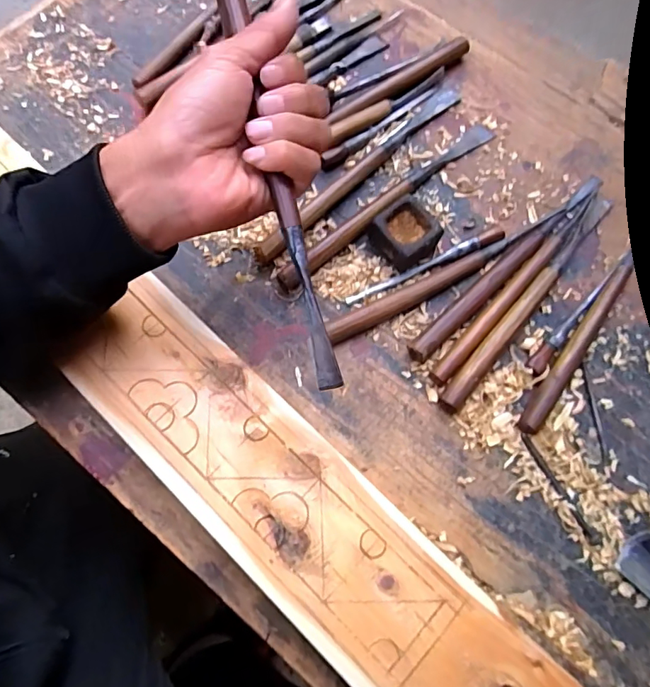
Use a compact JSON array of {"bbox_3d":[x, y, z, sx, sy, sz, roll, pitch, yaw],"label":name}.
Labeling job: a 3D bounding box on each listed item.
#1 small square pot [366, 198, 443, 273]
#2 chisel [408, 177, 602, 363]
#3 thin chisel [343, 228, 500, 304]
[{"bbox_3d":[0.070,-0.093,0.419,0.048,0.027,0.049,-42,77,-13],"label":"small square pot"},{"bbox_3d":[0.160,-0.071,0.416,0.247,0.017,0.023,-42,77,-13],"label":"chisel"},{"bbox_3d":[0.088,-0.066,0.417,0.149,0.008,0.012,-24,74,-9],"label":"thin chisel"}]

